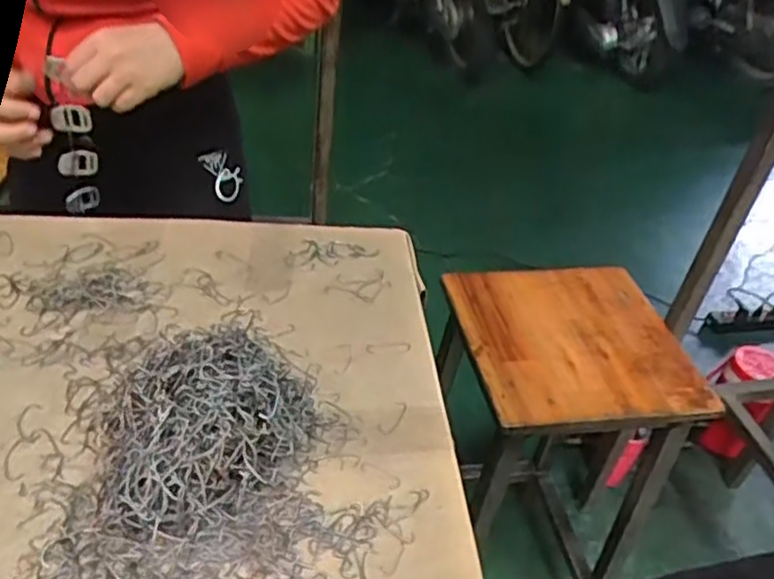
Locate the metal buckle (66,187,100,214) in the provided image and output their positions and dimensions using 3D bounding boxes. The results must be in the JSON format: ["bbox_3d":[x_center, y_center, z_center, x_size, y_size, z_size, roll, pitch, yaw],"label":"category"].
[{"bbox_3d":[-0.338,-0.101,0.777,0.036,0.032,0.009,-14,43,-24],"label":"metal buckle"}]

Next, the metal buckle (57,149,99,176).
[{"bbox_3d":[-0.327,-0.134,0.739,0.039,0.030,0.007,-14,43,-24],"label":"metal buckle"}]

